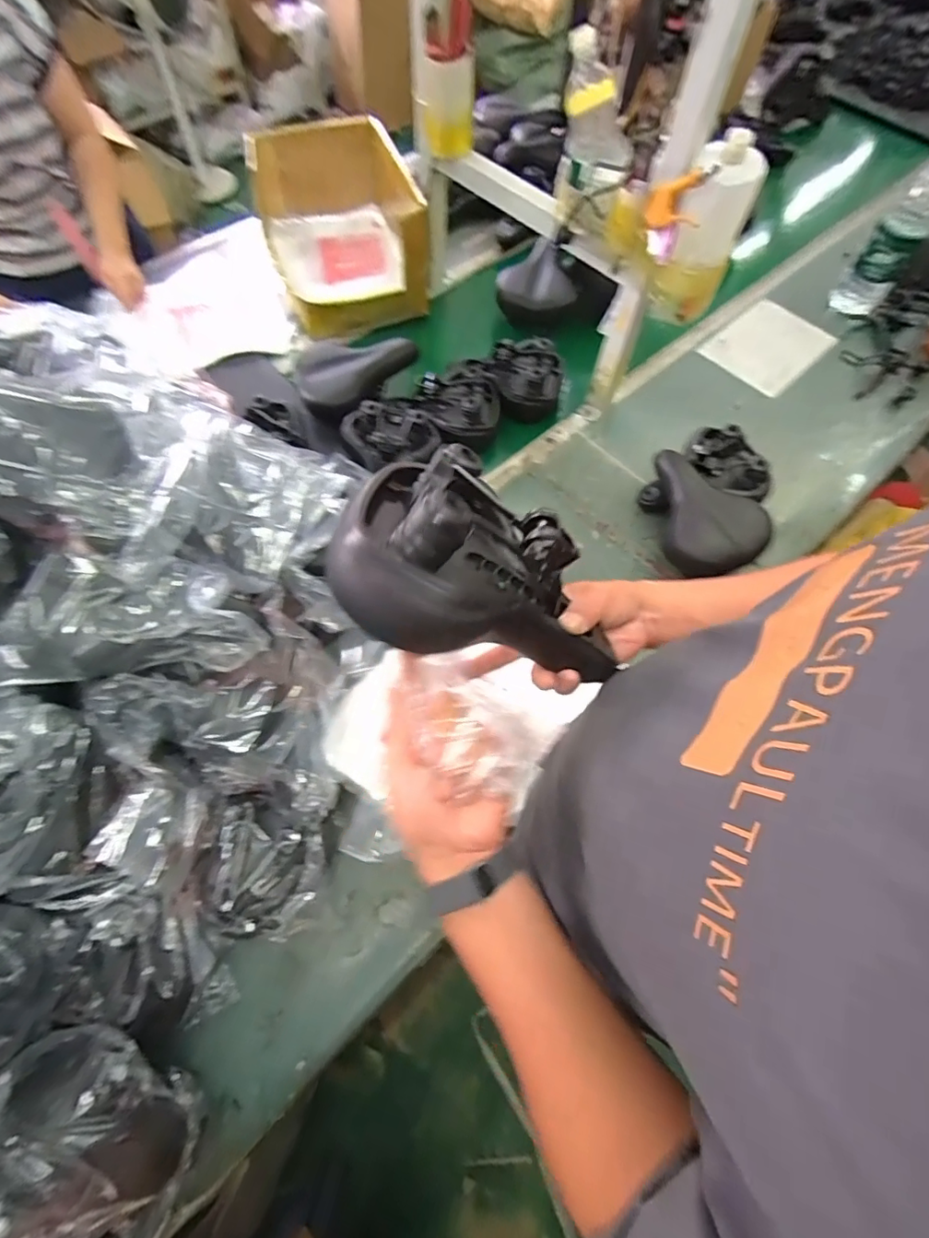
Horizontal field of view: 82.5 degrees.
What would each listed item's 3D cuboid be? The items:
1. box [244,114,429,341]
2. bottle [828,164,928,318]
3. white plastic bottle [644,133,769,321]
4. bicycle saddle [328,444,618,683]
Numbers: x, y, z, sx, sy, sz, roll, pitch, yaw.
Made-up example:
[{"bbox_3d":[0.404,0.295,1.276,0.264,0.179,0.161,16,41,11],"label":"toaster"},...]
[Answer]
[{"bbox_3d":[-0.273,-0.881,1.184,0.346,0.215,0.385,-11,66,-8],"label":"box"},{"bbox_3d":[0.943,-0.825,1.159,0.103,0.322,0.094,39,69,15],"label":"bottle"},{"bbox_3d":[0.338,-0.563,0.791,0.085,0.229,0.095,-31,70,-16],"label":"white plastic bottle"},{"bbox_3d":[0.026,-0.044,0.420,0.224,0.113,0.160,20,34,-32],"label":"bicycle saddle"}]

